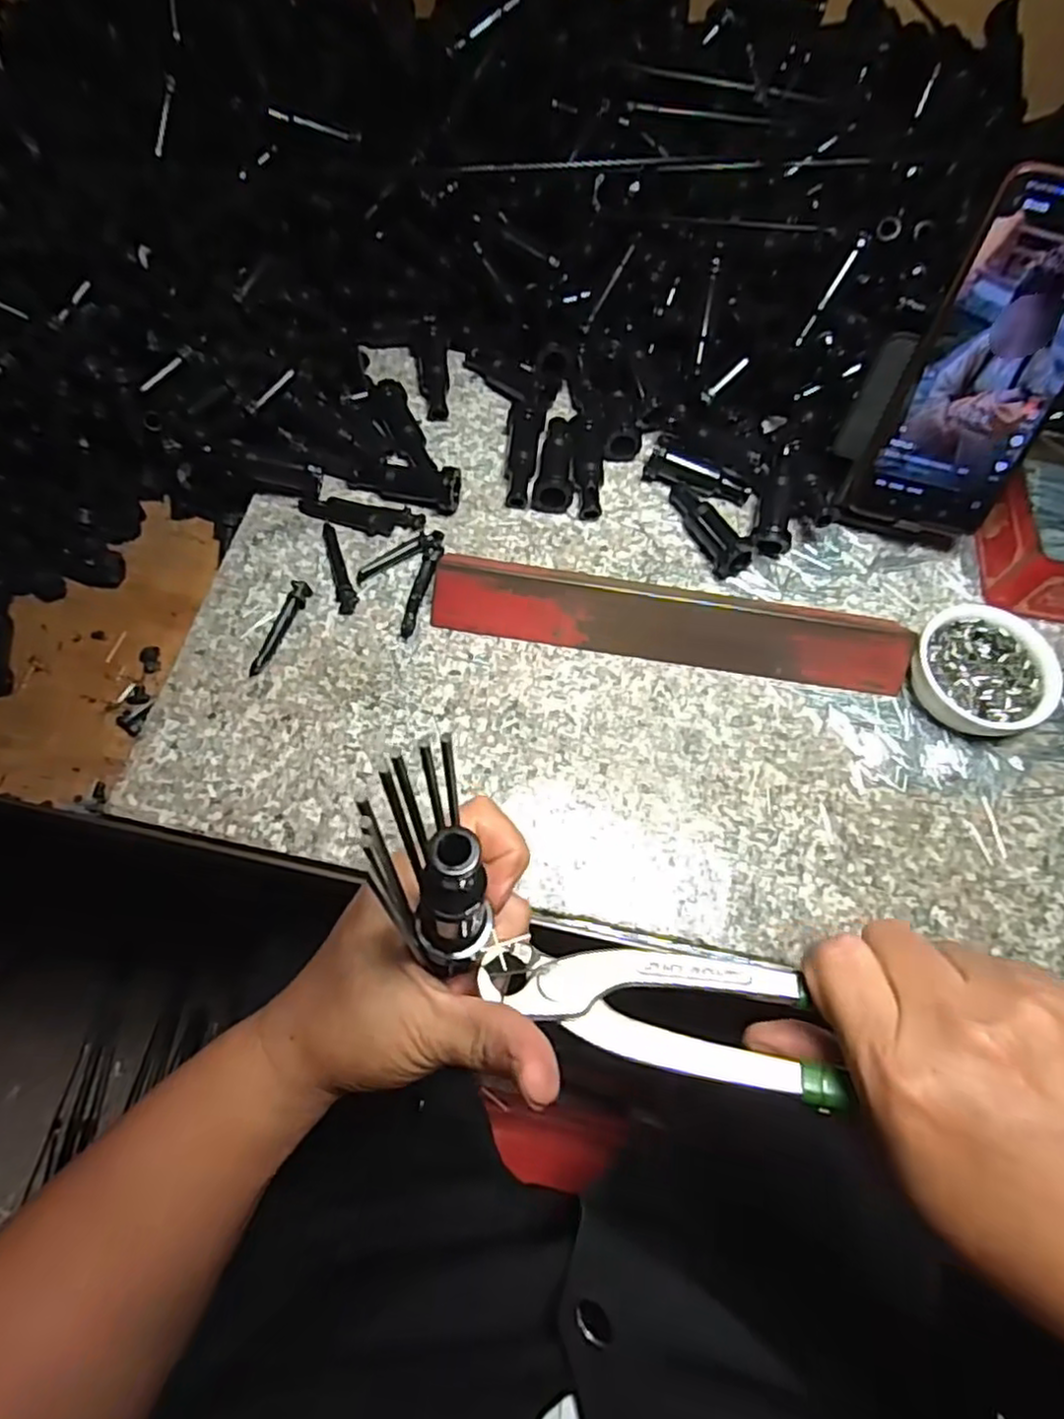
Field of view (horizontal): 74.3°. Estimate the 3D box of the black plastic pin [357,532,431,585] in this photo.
[{"bbox_3d":[-0.080,-0.087,0.401,0.047,0.005,0.011,-31,71,-16],"label":"black plastic pin"}]

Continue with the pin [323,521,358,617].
[{"bbox_3d":[-0.110,-0.081,0.396,0.011,0.006,0.059,-18,67,-11],"label":"pin"}]

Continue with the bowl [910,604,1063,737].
[{"bbox_3d":[0.243,-0.022,0.379,0.067,0.022,0.069,1,65,-3],"label":"bowl"}]

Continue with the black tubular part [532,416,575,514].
[{"bbox_3d":[0.017,-0.154,0.429,0.023,0.019,0.068,10,65,2],"label":"black tubular part"}]

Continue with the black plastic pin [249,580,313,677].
[{"bbox_3d":[-0.135,-0.043,0.378,0.010,0.008,0.058,19,66,5],"label":"black plastic pin"}]

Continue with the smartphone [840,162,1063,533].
[{"bbox_3d":[0.237,-0.174,0.363,0.080,0.165,0.009,16,41,4],"label":"smartphone"}]

